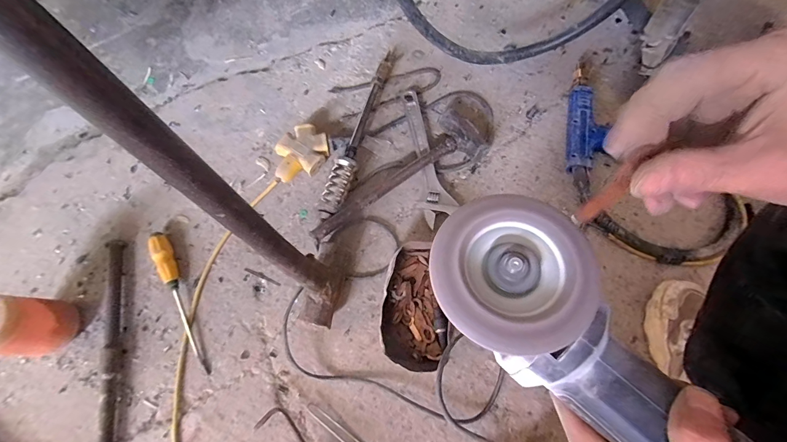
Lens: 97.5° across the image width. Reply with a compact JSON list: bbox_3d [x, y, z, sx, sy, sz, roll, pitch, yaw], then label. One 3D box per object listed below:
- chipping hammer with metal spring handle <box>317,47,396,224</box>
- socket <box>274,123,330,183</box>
[{"bbox_3d":[-0.059,-0.178,0.655,0.042,0.051,0.394,17,74,6],"label":"chipping hammer with metal spring handle"},{"bbox_3d":[-0.171,-0.120,0.641,0.080,0.051,0.112,33,76,10],"label":"socket"}]

